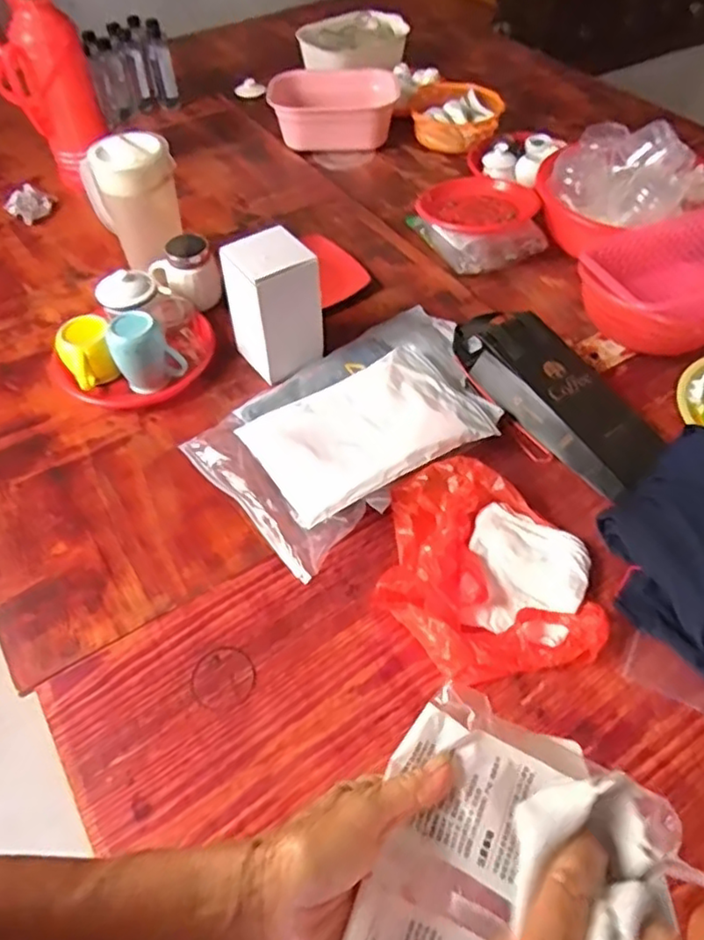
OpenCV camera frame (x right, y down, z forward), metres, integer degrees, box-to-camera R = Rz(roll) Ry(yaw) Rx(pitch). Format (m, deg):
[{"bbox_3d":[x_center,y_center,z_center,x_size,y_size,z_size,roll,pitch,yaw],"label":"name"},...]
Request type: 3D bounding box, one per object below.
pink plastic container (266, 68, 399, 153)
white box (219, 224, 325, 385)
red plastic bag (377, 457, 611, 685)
[{"bbox_3d":[-0.044,-0.864,1.569,0.303,0.102,0.231,-1,52,1],"label":"pink plastic container"},{"bbox_3d":[-0.116,-0.246,1.005,0.103,0.211,0.113,-29,57,-19],"label":"white box"},{"bbox_3d":[0.151,0.116,0.810,0.246,0.077,0.274,-10,53,-7],"label":"red plastic bag"}]

